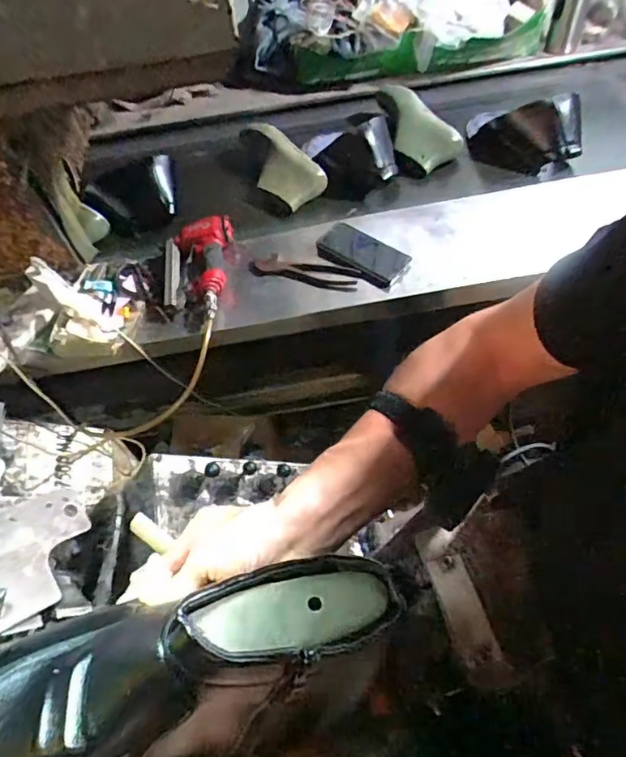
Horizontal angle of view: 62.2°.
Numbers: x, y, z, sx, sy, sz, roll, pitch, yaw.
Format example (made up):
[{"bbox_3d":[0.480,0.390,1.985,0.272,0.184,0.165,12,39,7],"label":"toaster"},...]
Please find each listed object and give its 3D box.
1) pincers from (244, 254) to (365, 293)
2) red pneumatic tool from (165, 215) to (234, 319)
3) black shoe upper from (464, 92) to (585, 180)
[{"bbox_3d":[-0.019,-0.210,1.018,0.227,0.022,0.059,13,60,13],"label":"pincers"},{"bbox_3d":[-0.238,-0.225,1.021,0.143,0.069,0.239,0,58,5],"label":"red pneumatic tool"},{"bbox_3d":[0.436,-0.498,1.074,0.229,0.144,0.118,13,60,13],"label":"black shoe upper"}]

